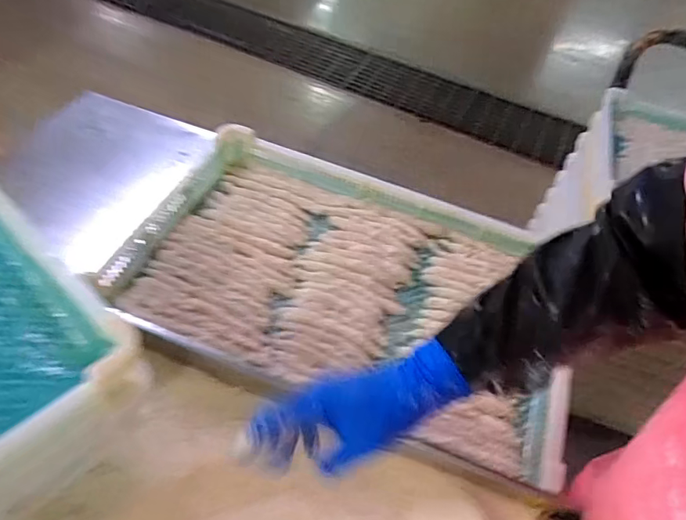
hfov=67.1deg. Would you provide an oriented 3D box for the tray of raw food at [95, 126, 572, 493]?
[{"bbox_3d":[-0.006,0.019,0.691,0.538,0.065,0.352,17,49,11],"label":"tray of raw food"}]

